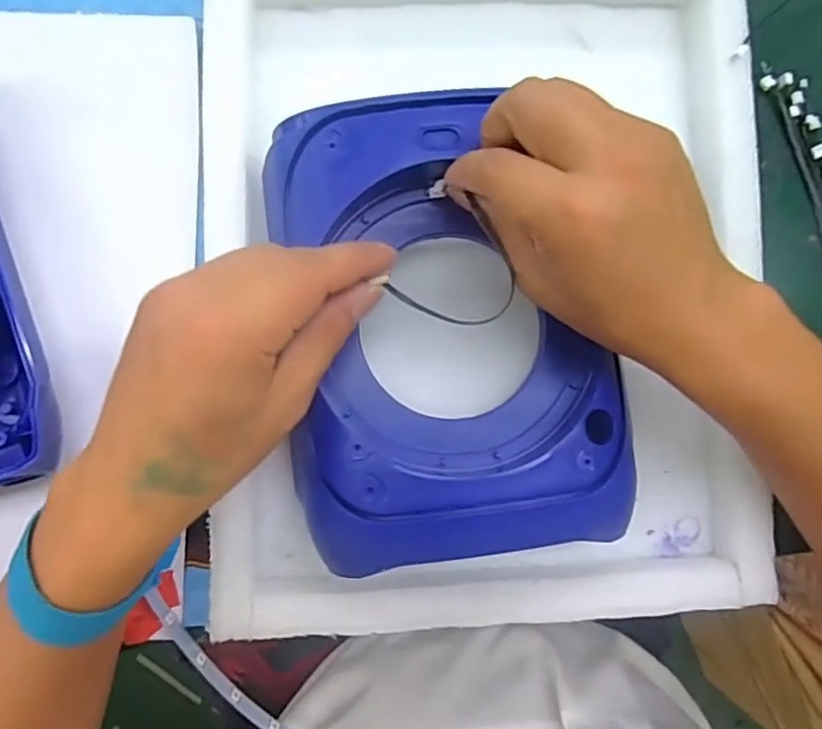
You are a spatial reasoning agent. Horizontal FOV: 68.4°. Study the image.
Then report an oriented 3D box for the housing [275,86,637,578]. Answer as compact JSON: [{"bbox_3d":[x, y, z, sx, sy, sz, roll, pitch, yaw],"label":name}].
[{"bbox_3d":[0.018,-0.018,0.293,0.156,0.041,0.216,-7,84,-5],"label":"housing"}]

